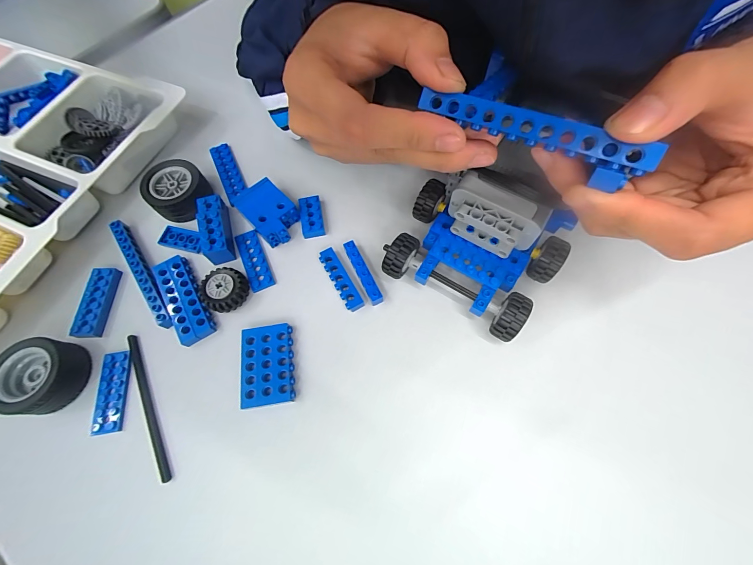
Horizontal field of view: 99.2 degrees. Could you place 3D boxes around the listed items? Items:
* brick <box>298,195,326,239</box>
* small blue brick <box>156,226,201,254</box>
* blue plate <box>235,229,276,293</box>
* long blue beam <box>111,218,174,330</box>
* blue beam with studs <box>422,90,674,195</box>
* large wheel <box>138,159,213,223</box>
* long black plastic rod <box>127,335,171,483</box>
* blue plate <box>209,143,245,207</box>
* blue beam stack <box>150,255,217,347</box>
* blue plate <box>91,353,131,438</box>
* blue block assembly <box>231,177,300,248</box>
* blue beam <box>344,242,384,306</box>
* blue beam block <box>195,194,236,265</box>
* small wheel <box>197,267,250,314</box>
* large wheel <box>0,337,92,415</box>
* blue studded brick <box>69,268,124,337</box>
[{"bbox_3d":[-0.049,-0.049,0.240,0.016,0.008,0.031,-10,68,-2],"label":"brick"},{"bbox_3d":[-0.145,-0.032,0.238,0.034,0.004,0.017,11,68,7],"label":"small blue brick"},{"bbox_3d":[-0.088,-0.016,0.231,0.017,0.004,0.048,-23,69,-7],"label":"blue plate"},{"bbox_3d":[-0.166,-0.009,0.225,0.010,0.010,0.096,-36,71,-12],"label":"long blue beam"},{"bbox_3d":[0.059,-0.062,0.129,0.091,0.011,0.013,29,72,20],"label":"blue beam with studs"},{"bbox_3d":[-0.151,-0.069,0.244,0.042,0.022,0.041,-1,68,2],"label":"large wheel"},{"bbox_3d":[-0.140,0.074,0.195,0.005,0.005,0.093,-28,69,-9],"label":"long black plastic rod"},{"bbox_3d":[-0.121,-0.091,0.262,0.016,0.004,0.061,-25,69,-8],"label":"blue plate"},{"bbox_3d":[-0.132,0.010,0.217,0.023,0.007,0.065,-30,69,-10],"label":"blue beam stack"},{"bbox_3d":[-0.164,0.068,0.197,0.016,0.007,0.047,-10,68,-2],"label":"blue plate"},{"bbox_3d":[-0.082,-0.054,0.239,0.032,0.016,0.057,-39,71,-13],"label":"blue block assembly"},{"bbox_3d":[-0.009,-0.007,0.221,0.008,0.009,0.048,-24,69,-7],"label":"blue beam"},{"bbox_3d":[-0.115,-0.037,0.232,0.020,0.021,0.053,-19,68,-6],"label":"blue beam block"},{"bbox_3d":[-0.103,0.005,0.216,0.029,0.013,0.028,-1,68,2],"label":"small wheel"},{"bbox_3d":[-0.204,0.057,0.194,0.039,0.023,0.041,-1,68,2],"label":"large wheel"},{"bbox_3d":[-0.191,0.013,0.219,0.017,0.008,0.048,0,68,2],"label":"blue studded brick"}]

